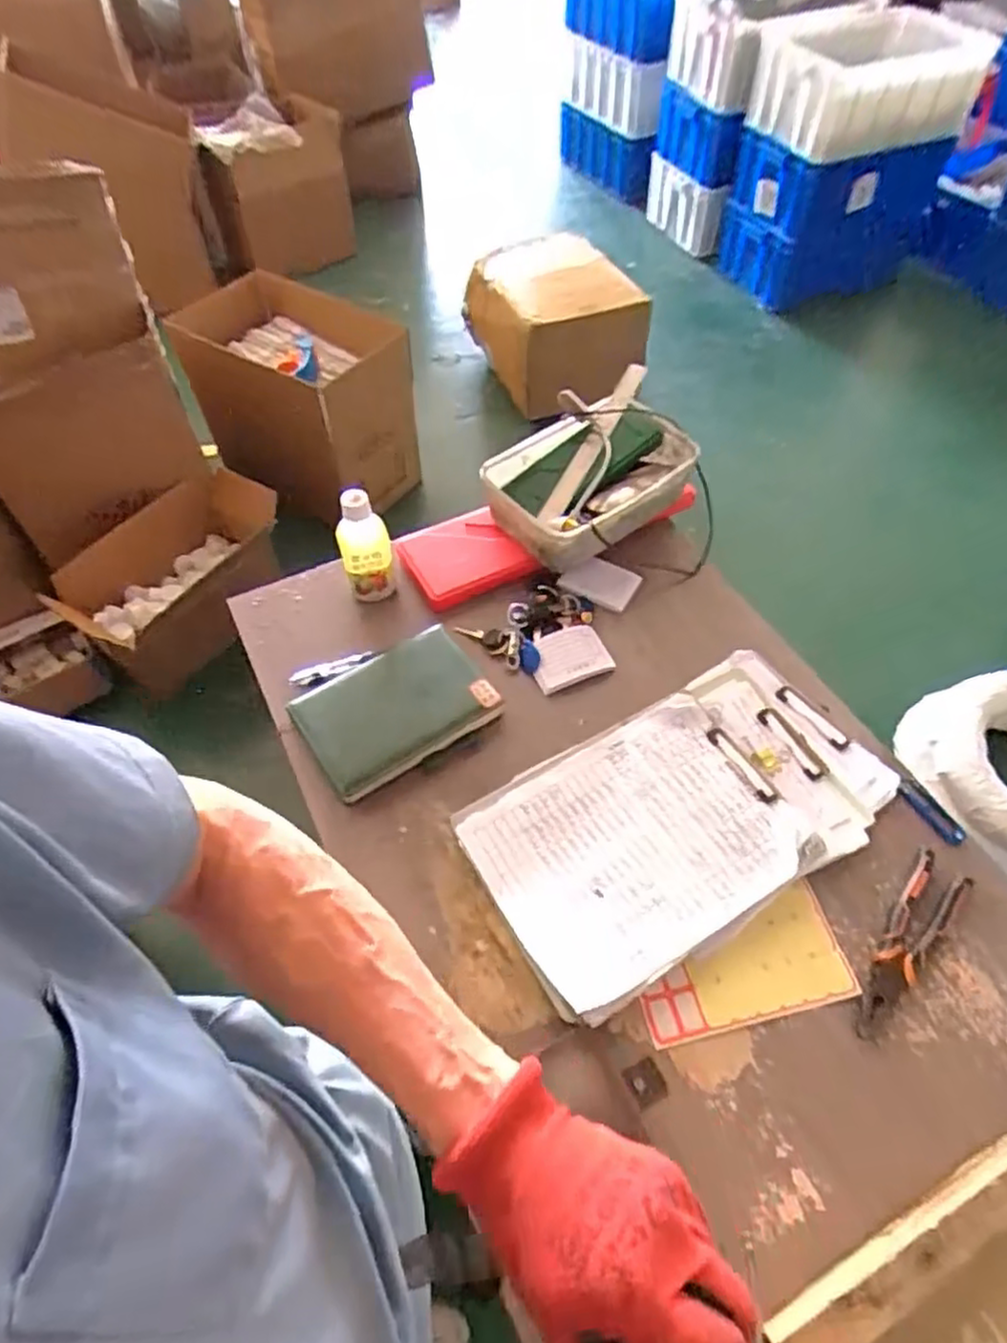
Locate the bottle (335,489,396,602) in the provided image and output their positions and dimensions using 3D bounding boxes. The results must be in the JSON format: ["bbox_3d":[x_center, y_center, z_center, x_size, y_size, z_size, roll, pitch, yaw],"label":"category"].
[{"bbox_3d":[-0.169,-0.142,0.886,0.062,0.157,0.052,-14,56,-9],"label":"bottle"}]

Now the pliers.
[{"bbox_3d":[0.381,0.257,0.670,0.049,0.023,0.189,32,61,21],"label":"pliers"}]

